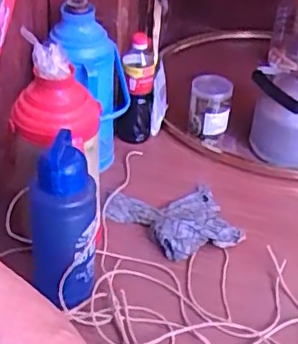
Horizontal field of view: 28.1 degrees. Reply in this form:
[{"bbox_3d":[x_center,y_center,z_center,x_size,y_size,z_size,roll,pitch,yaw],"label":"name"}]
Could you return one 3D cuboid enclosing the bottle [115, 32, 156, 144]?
[{"bbox_3d":[-0.034,-0.185,1.415,0.086,0.287,0.098,2,37,-3],"label":"bottle"}]

